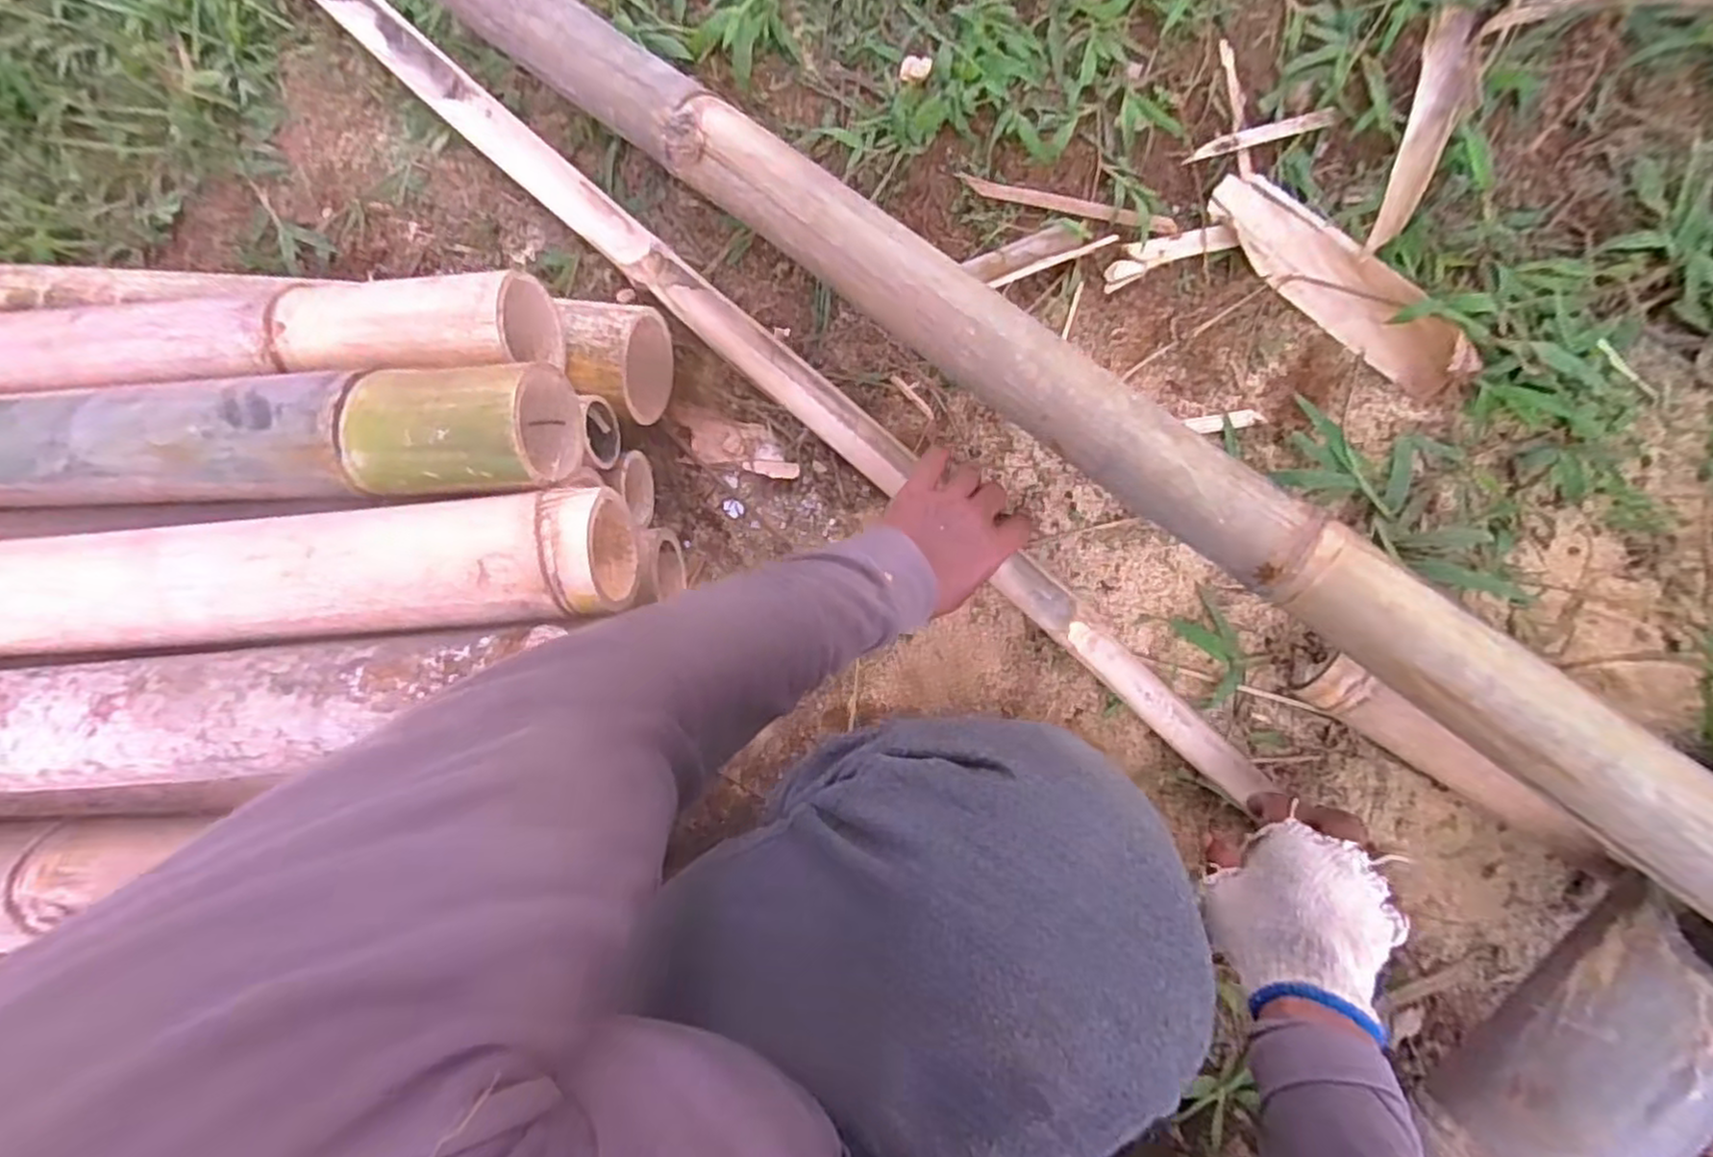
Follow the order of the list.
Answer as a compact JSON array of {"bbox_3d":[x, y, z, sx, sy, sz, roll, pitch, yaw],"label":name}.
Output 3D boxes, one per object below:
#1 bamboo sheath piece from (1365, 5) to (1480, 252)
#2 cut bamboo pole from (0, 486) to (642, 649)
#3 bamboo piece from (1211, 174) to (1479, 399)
[{"bbox_3d":[0.431,-0.338,0.556,0.034,0.038,0.196,17,87,6],"label":"bamboo sheath piece"},{"bbox_3d":[-0.641,0.018,0.484,1.004,0.071,0.075,-3,85,5],"label":"cut bamboo pole"},{"bbox_3d":[0.367,-0.232,0.559,0.053,0.034,0.229,-40,83,1],"label":"bamboo piece"}]

